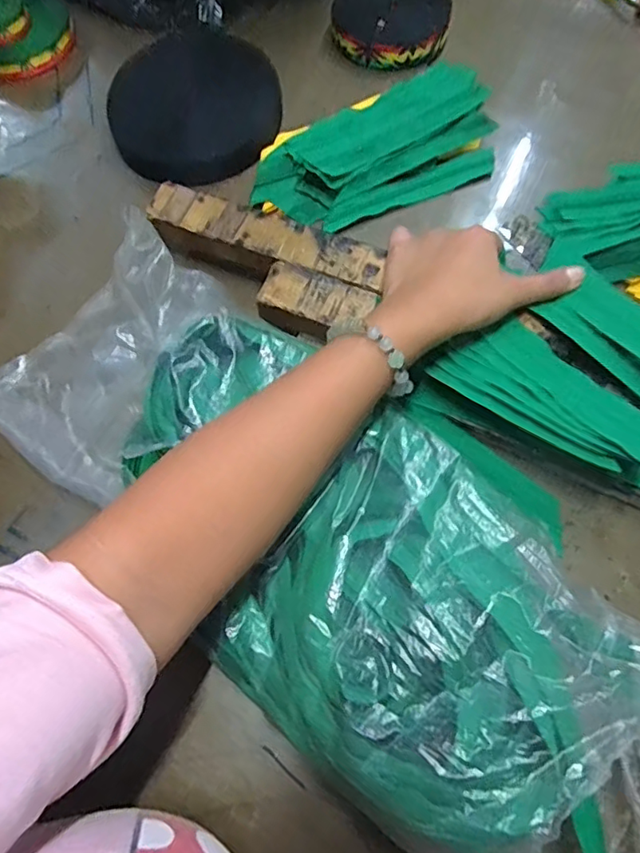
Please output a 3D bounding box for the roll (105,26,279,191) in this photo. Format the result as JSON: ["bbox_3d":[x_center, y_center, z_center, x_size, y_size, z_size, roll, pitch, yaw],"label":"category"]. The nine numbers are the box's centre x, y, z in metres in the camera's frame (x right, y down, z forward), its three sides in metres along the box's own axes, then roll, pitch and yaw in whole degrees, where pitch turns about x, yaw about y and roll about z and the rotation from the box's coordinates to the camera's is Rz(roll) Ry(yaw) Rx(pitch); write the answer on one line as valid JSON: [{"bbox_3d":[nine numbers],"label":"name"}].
[{"bbox_3d":[-0.111,-0.287,0.490,0.146,0.042,0.140,0,67,1],"label":"roll"}]

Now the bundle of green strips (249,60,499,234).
[{"bbox_3d":[0.051,-0.232,0.463,0.209,0.048,0.083,-25,69,-10],"label":"bundle of green strips"}]

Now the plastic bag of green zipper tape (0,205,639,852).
[{"bbox_3d":[-0.001,0.064,0.322,0.493,0.084,0.175,41,73,16],"label":"plastic bag of green zipper tape"}]

